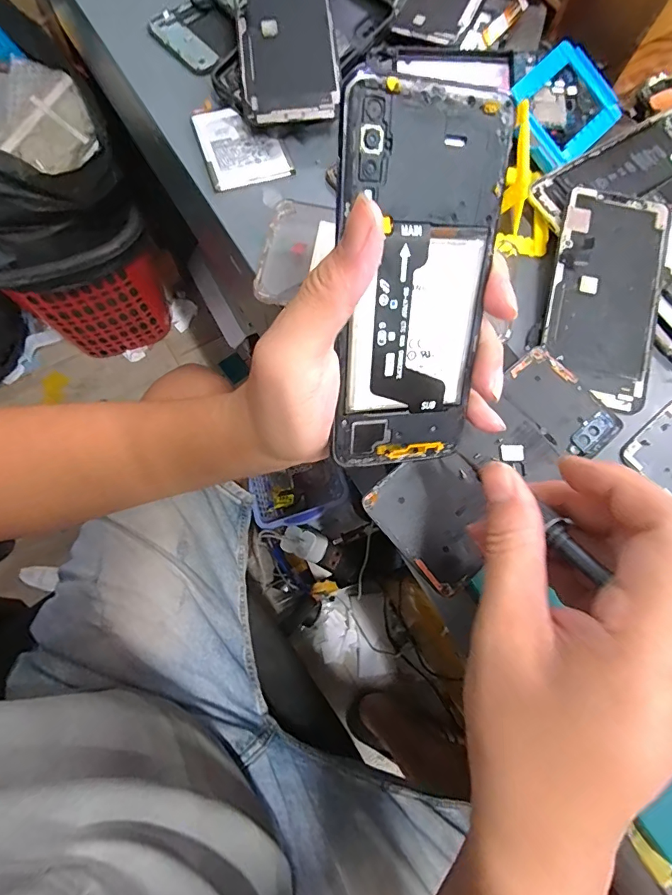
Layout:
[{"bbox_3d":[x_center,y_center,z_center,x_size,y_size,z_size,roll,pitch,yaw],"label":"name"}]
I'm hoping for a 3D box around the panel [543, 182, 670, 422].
[{"bbox_3d":[0.184,-0.105,0.301,0.070,0.009,0.150,14,84,1],"label":"panel"}]

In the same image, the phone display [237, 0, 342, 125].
[{"bbox_3d":[-0.037,-0.315,0.338,0.070,0.007,0.143,-6,83,-5],"label":"phone display"}]

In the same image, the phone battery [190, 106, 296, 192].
[{"bbox_3d":[-0.071,-0.230,0.337,0.060,0.009,0.068,-18,76,-8],"label":"phone battery"}]

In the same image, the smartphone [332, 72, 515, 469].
[{"bbox_3d":[0.037,-0.066,0.202,0.069,0.004,0.159,-5,116,-17],"label":"smartphone"}]

